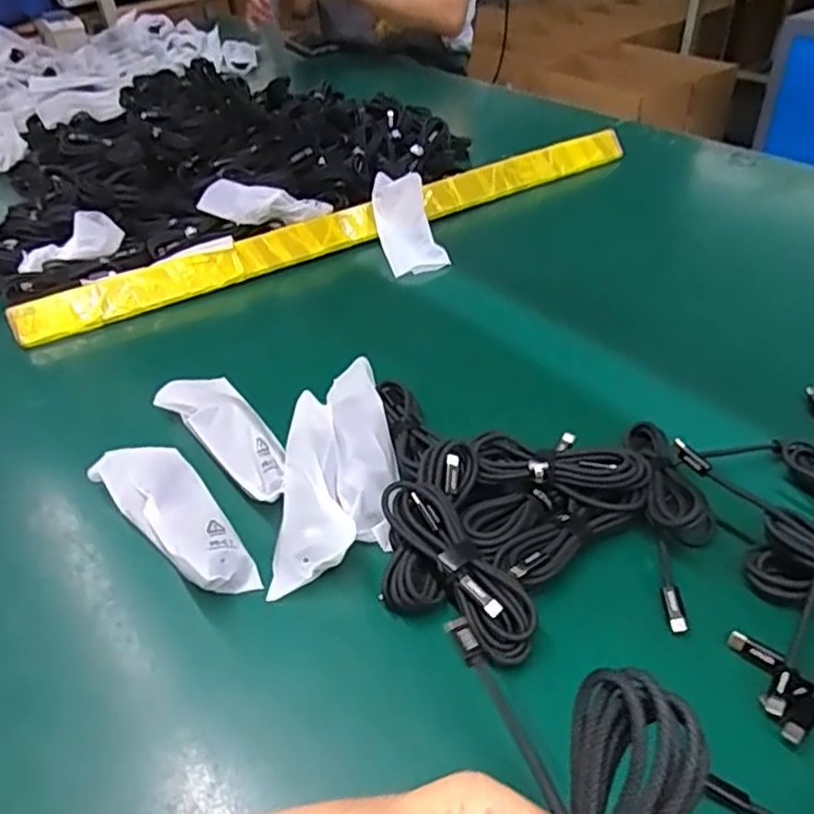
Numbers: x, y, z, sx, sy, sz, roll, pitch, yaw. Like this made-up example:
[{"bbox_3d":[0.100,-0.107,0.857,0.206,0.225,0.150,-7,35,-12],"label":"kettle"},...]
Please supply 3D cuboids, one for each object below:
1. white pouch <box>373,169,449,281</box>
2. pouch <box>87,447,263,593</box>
[{"bbox_3d":[-0.001,-0.203,0.751,0.064,0.016,0.149,-9,57,-6],"label":"white pouch"},{"bbox_3d":[-0.150,0.068,0.446,0.049,0.038,0.147,-32,47,-30],"label":"pouch"}]

